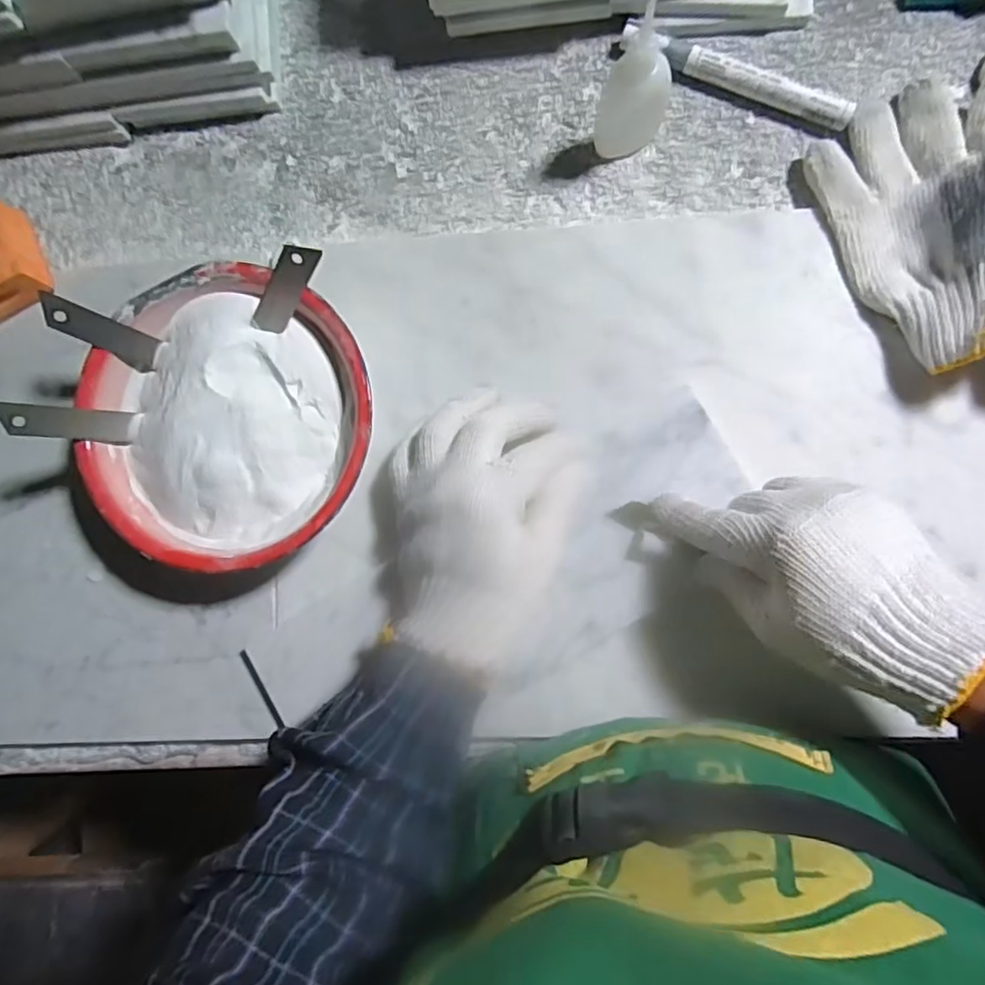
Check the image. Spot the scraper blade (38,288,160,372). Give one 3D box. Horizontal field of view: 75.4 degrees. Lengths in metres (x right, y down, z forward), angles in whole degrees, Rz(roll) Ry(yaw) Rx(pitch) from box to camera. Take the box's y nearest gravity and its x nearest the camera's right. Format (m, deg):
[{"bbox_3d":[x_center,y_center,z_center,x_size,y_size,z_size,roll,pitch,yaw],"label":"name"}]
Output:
[{"bbox_3d":[-0.218,-0.088,0.355,0.007,0.059,0.020,25,92,50],"label":"scraper blade"}]

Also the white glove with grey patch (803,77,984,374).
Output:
[{"bbox_3d":[0.250,-0.153,0.334,0.107,0.071,0.158,-19,85,6],"label":"white glove with grey patch"}]

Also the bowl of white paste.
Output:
[{"bbox_3d":[-0.146,-0.038,0.372,0.157,0.053,0.158,0,87,8],"label":"bowl of white paste"}]

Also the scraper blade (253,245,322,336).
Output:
[{"bbox_3d":[-0.110,-0.107,0.337,0.018,0.064,0.004,26,51,-22],"label":"scraper blade"}]

